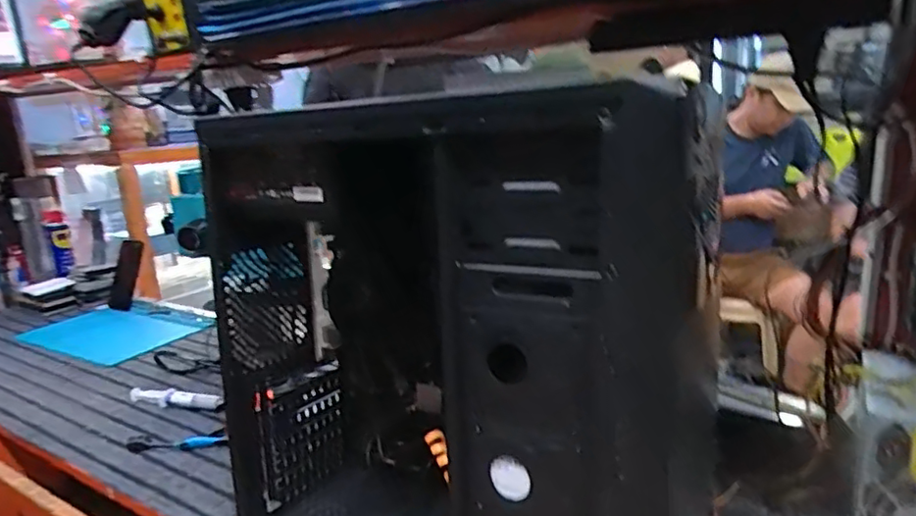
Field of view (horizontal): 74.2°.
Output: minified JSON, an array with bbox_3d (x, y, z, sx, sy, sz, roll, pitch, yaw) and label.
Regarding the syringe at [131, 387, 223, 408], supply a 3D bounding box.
[{"bbox_3d":[-0.429,0.208,0.903,0.168,0.019,0.029,2,14,18],"label":"syringe"}]

